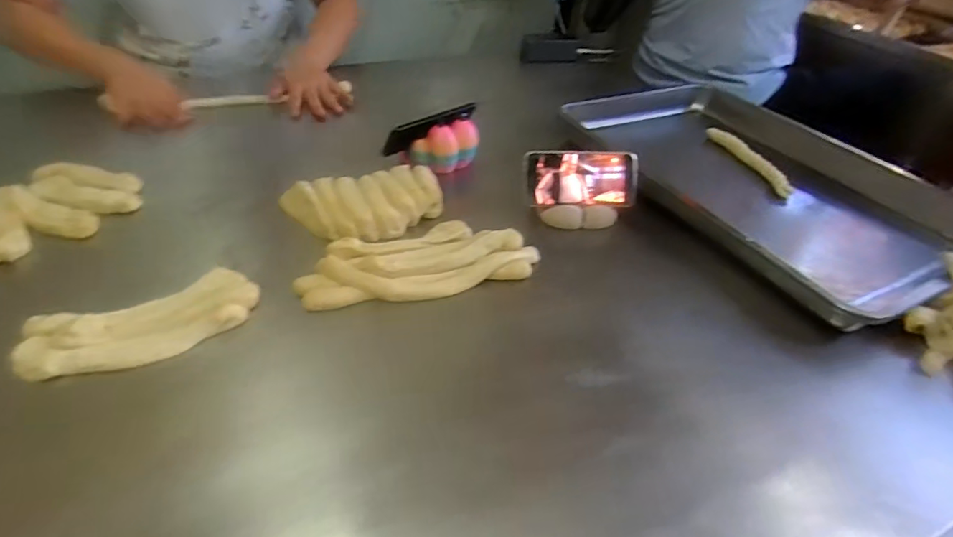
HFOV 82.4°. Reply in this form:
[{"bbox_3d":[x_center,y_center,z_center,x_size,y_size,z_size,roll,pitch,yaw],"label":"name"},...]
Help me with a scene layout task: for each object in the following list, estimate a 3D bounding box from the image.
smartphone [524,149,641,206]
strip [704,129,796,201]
[{"bbox_3d":[0.142,-0.121,0.738,0.151,0.074,0.014,-2,8,-9],"label":"smartphone"},{"bbox_3d":[0.446,-0.186,0.902,0.018,0.029,0.206,-8,42,-15],"label":"strip"}]

